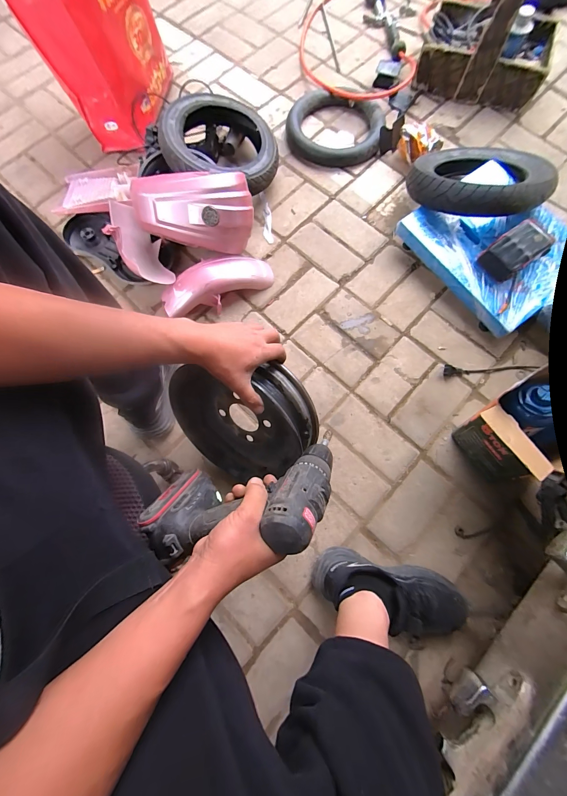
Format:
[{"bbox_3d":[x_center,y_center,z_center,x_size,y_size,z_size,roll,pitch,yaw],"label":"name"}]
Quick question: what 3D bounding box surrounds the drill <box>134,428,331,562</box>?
[{"bbox_3d":[-0.050,0.128,0.350,0.244,0.145,0.076,-14,111,13],"label":"drill"}]

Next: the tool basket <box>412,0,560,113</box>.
[{"bbox_3d":[0.595,-1.043,0.798,0.342,0.271,0.245,19,77,5],"label":"tool basket"}]

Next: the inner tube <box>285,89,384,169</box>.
[{"bbox_3d":[0.148,-0.782,0.854,0.281,0.040,0.248,24,77,6],"label":"inner tube"}]

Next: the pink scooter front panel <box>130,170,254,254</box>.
[{"bbox_3d":[-0.216,-0.417,0.666,0.282,0.121,0.115,7,75,2],"label":"pink scooter front panel"}]

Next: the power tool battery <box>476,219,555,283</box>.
[{"bbox_3d":[0.513,-0.324,0.644,0.131,0.070,0.083,-35,78,-8],"label":"power tool battery"}]

